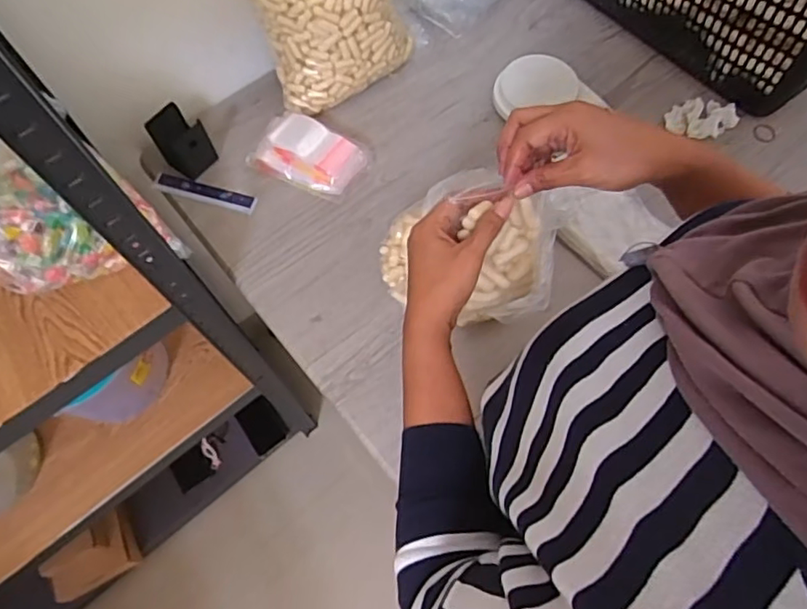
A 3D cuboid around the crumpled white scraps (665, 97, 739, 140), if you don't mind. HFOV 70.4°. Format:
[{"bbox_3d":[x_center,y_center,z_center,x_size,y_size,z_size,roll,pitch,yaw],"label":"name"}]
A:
[{"bbox_3d":[0.434,-0.271,0.830,0.098,0.018,0.055,7,67,4],"label":"crumpled white scraps"}]

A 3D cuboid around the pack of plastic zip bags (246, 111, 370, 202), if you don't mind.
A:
[{"bbox_3d":[-0.133,-0.216,0.818,0.158,0.037,0.099,22,69,10],"label":"pack of plastic zip bags"}]

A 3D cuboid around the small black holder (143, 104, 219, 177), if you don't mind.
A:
[{"bbox_3d":[-0.314,-0.232,0.811,0.071,0.077,0.065,33,71,14],"label":"small black holder"}]

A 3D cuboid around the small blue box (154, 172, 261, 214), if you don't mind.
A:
[{"bbox_3d":[-0.283,-0.161,0.820,0.148,0.010,0.030,14,68,7],"label":"small blue box"}]

